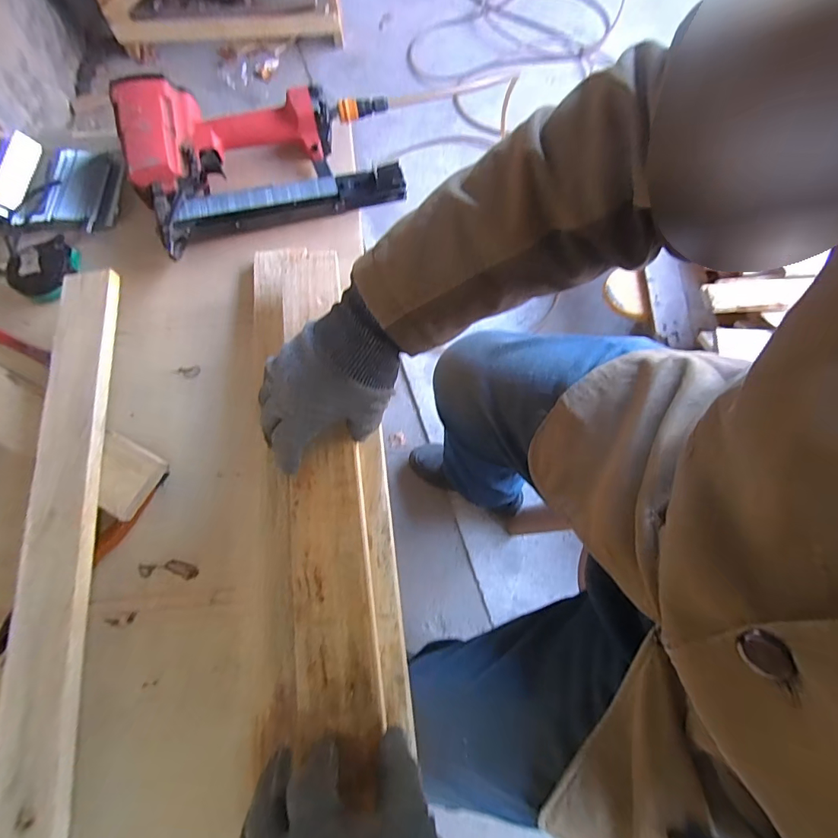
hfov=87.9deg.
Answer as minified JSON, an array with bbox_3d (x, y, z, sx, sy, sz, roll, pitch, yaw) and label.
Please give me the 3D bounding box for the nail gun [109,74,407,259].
[{"bbox_3d":[-0.190,-0.344,0.546,0.321,0.083,0.207,-19,70,-5],"label":"nail gun"}]

